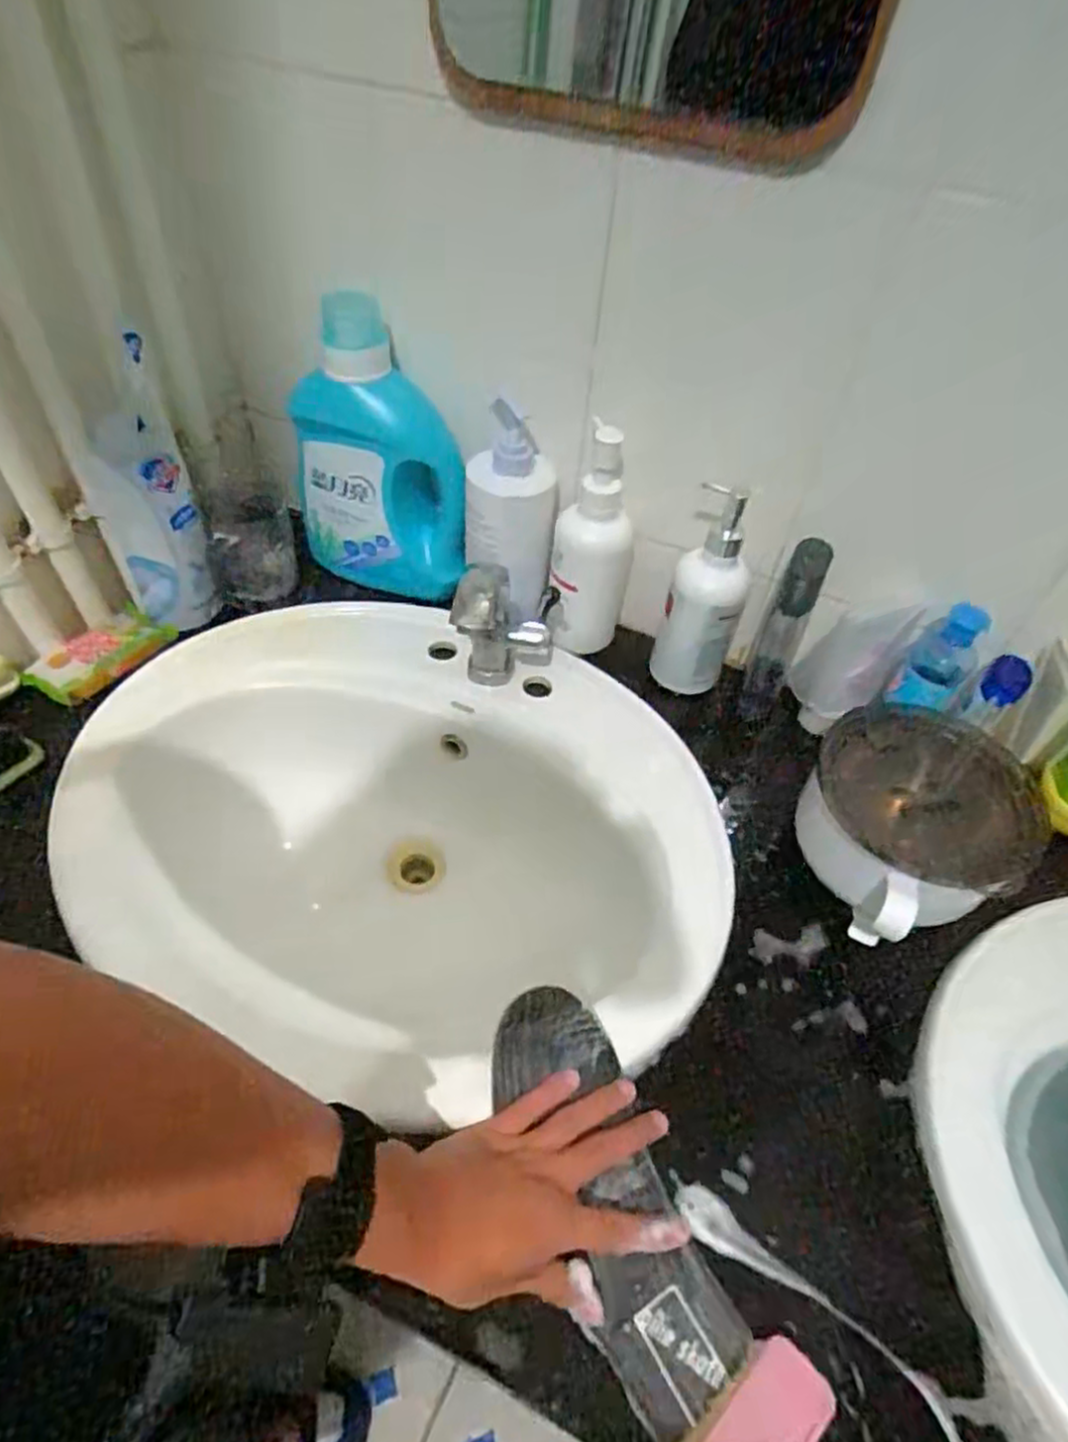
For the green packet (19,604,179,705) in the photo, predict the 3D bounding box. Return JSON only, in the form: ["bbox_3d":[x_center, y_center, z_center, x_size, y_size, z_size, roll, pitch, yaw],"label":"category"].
[{"bbox_3d":[-0.399,-0.062,0.677,0.062,0.017,0.120,26,52,17],"label":"green packet"}]

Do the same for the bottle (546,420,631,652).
[{"bbox_3d":[0.051,-0.151,0.664,0.075,0.208,0.066,11,49,4],"label":"bottle"}]

